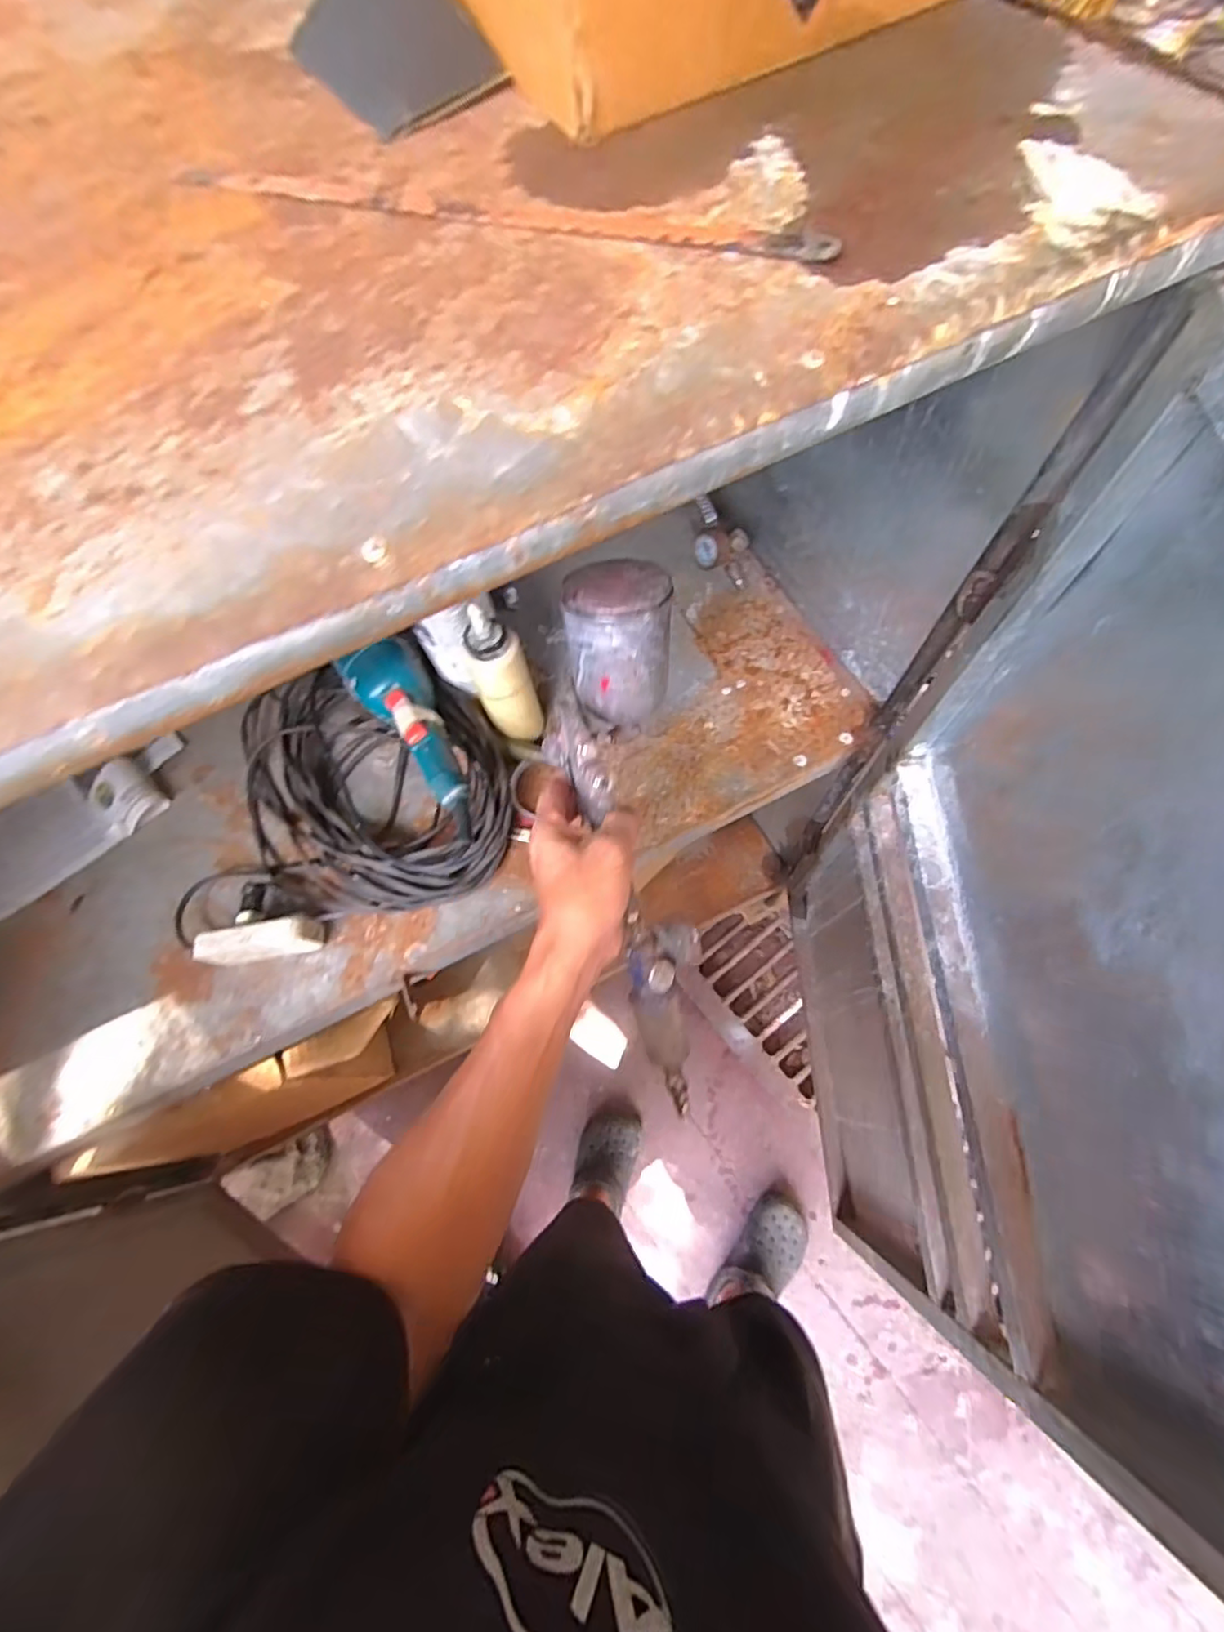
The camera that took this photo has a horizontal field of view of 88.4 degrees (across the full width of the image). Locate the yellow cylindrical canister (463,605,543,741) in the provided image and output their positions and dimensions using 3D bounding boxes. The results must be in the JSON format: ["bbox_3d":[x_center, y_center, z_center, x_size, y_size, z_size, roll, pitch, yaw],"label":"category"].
[{"bbox_3d":[-0.103,-0.129,0.603,0.050,0.165,0.042,-19,69,-5],"label":"yellow cylindrical canister"}]

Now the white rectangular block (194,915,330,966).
[{"bbox_3d":[-0.335,0.122,0.608,0.105,0.065,0.028,-11,69,-2],"label":"white rectangular block"}]

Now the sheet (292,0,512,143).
[{"bbox_3d":[-0.109,-0.383,0.306,0.071,0.030,0.113,-35,72,-11],"label":"sheet"}]

